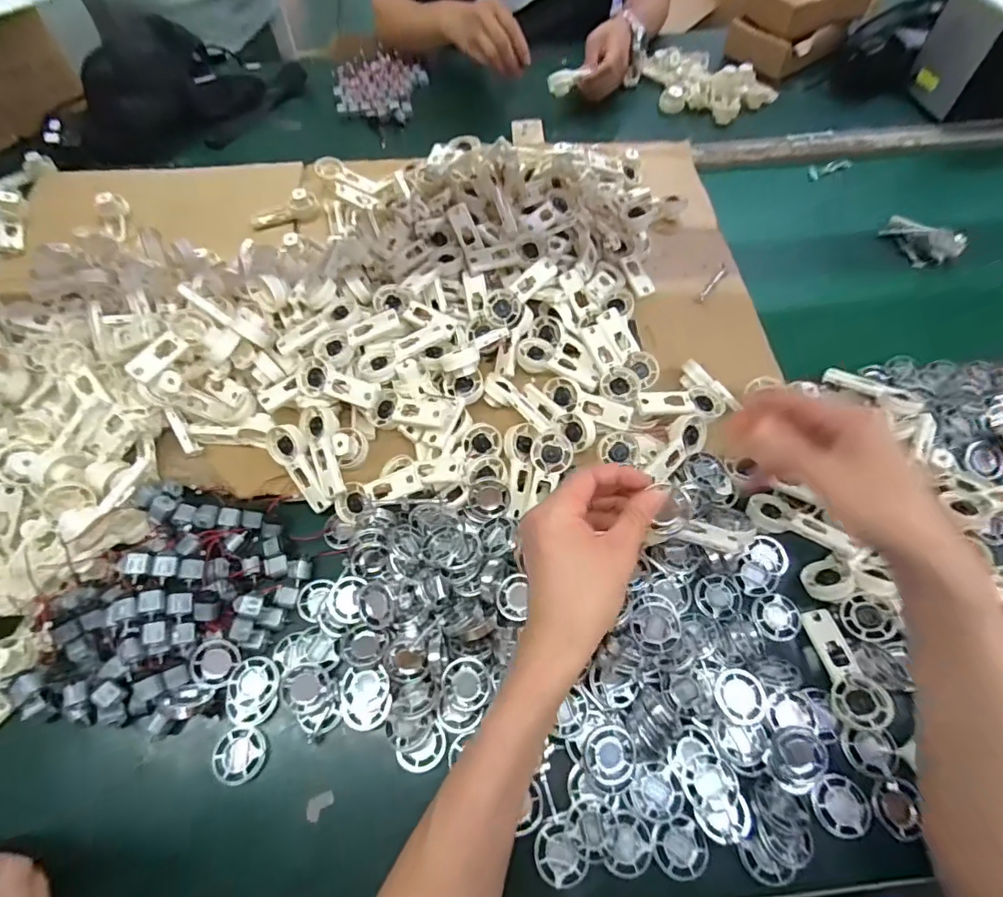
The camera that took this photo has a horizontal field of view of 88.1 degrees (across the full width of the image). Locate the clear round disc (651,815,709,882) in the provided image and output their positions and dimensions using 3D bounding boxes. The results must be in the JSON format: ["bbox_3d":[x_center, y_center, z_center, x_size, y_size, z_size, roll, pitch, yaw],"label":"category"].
[{"bbox_3d":[0.133,0.296,0.383,0.039,0.007,0.038,-1,61,2],"label":"clear round disc"}]

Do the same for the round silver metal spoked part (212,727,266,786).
[{"bbox_3d":[-0.213,0.249,0.420,0.039,0.009,0.040,-1,61,2],"label":"round silver metal spoked part"}]

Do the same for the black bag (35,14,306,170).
[{"bbox_3d":[-0.523,-0.572,0.829,0.421,0.143,0.135,-32,64,-14],"label":"black bag"}]

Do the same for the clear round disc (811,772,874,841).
[{"bbox_3d":[0.261,0.275,0.399,0.042,0.007,0.040,-1,61,2],"label":"clear round disc"}]

